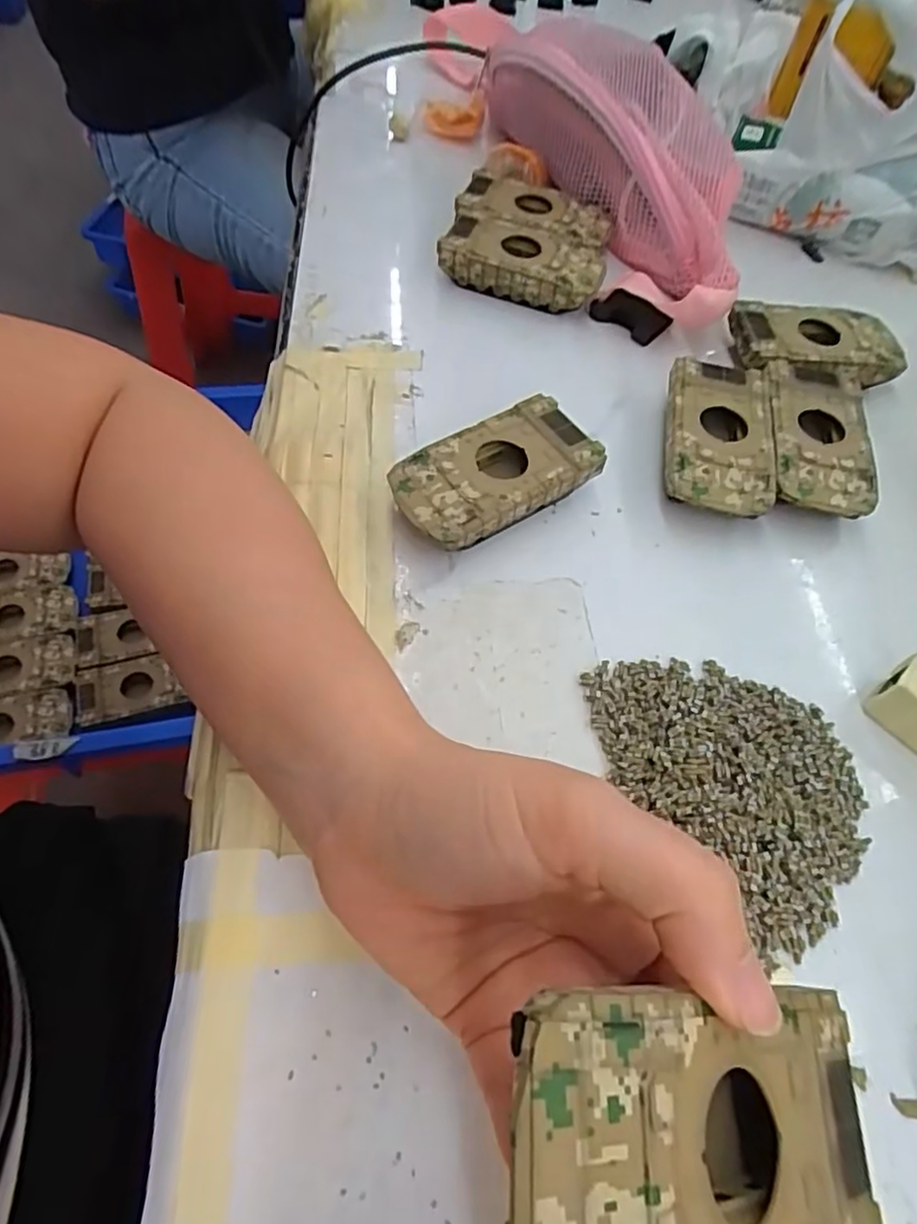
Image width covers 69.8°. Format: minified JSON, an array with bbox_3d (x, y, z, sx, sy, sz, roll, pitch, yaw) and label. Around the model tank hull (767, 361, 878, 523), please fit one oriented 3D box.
[{"bbox_3d":[0.184,-0.089,0.341,0.050,0.017,0.095,9,59,2],"label":"model tank hull"}]

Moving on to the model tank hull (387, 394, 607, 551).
[{"bbox_3d":[0.017,-0.062,0.311,0.094,0.025,0.050,-29,65,-19],"label":"model tank hull"}]

